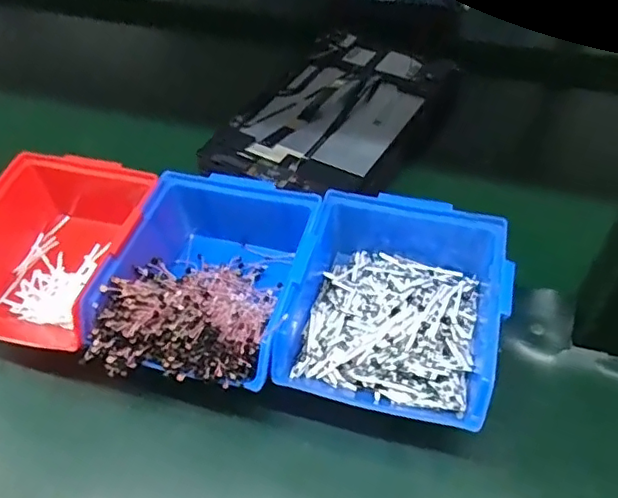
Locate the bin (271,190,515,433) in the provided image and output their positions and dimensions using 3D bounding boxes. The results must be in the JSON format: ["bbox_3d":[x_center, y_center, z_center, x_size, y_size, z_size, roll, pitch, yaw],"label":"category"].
[{"bbox_3d":[0.057,0.033,0.369,0.121,0.067,0.143,10,51,12],"label":"bin"}]

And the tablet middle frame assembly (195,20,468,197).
[{"bbox_3d":[0.028,-0.133,0.536,0.157,0.013,0.247,23,57,21],"label":"tablet middle frame assembly"}]

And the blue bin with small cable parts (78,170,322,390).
[{"bbox_3d":[-0.062,0.021,0.381,0.121,0.065,0.160,14,52,14],"label":"blue bin with small cable parts"}]

